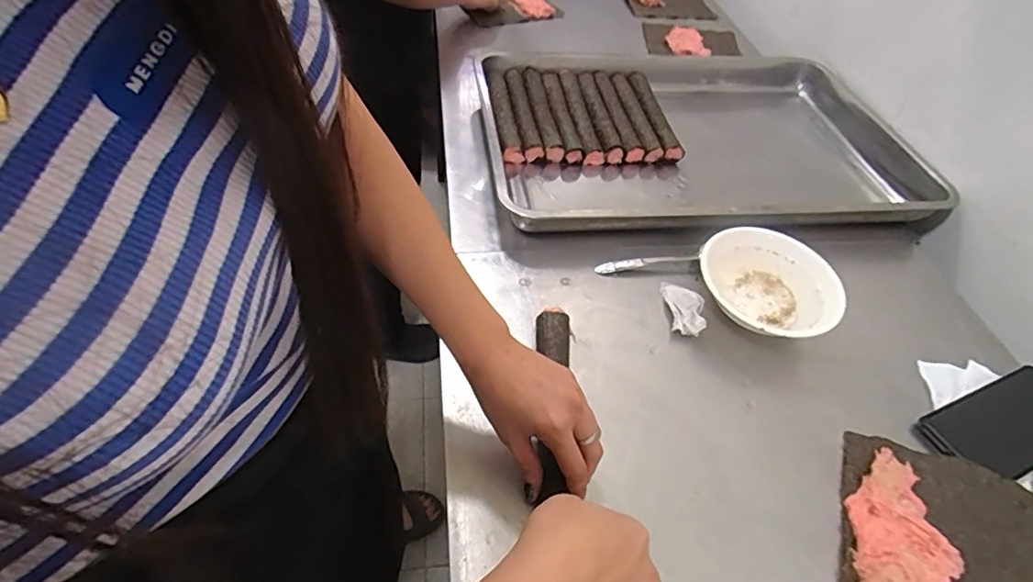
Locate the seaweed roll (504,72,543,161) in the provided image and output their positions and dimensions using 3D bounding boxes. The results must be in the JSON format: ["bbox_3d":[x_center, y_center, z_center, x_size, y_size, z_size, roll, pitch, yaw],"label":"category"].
[{"bbox_3d":[0.004,-0.253,0.785,0.028,0.036,0.189,-5,49,-11],"label":"seaweed roll"}]

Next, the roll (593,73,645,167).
[{"bbox_3d":[0.144,-0.264,0.812,0.030,0.026,0.206,-4,49,-9],"label":"roll"}]

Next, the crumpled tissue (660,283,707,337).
[{"bbox_3d":[0.177,0.018,0.577,0.040,0.019,0.067,7,49,1],"label":"crumpled tissue"}]

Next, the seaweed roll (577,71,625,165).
[{"bbox_3d":[0.118,-0.260,0.803,0.029,0.021,0.209,-3,49,-9],"label":"seaweed roll"}]

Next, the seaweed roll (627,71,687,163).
[{"bbox_3d":[0.203,-0.262,0.822,0.033,0.034,0.202,-3,49,-9],"label":"seaweed roll"}]

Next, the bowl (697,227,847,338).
[{"bbox_3d":[0.262,0.002,0.582,0.141,0.058,0.136,3,49,-3],"label":"bowl"}]

